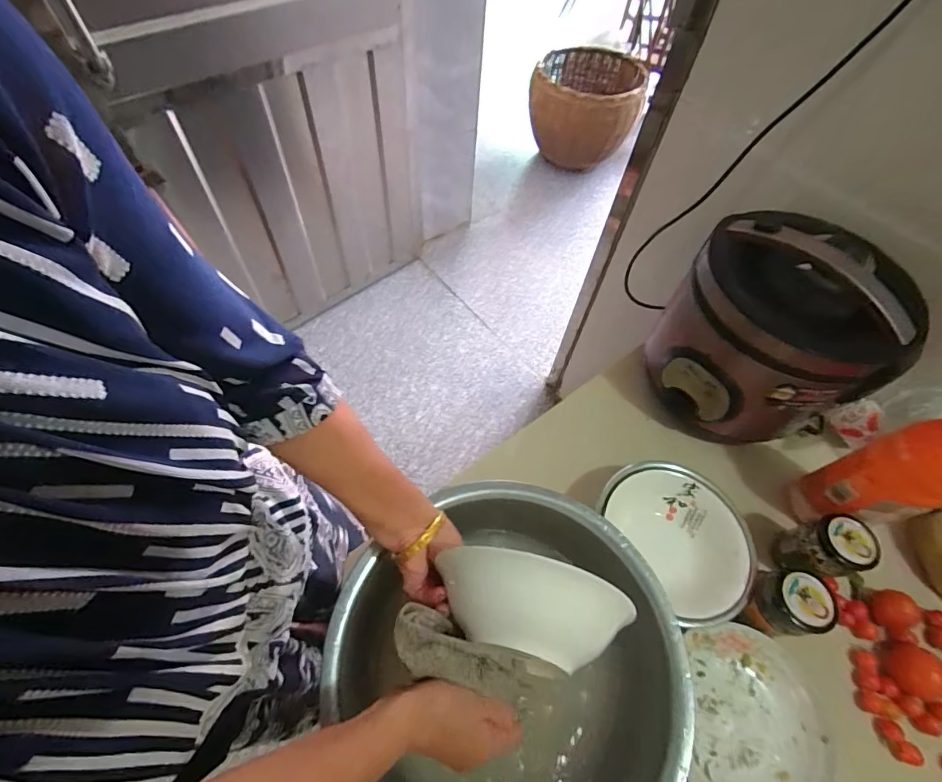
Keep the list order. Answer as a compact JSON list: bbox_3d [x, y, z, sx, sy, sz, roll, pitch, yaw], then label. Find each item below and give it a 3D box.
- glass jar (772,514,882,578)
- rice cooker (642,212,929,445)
[{"bbox_3d":[0.421,0.193,0.532,0.066,0.094,0.061,2,58,-3],"label":"glass jar"},{"bbox_3d":[0.388,-0.066,0.611,0.215,0.247,0.208,8,58,1],"label":"rice cooker"}]

